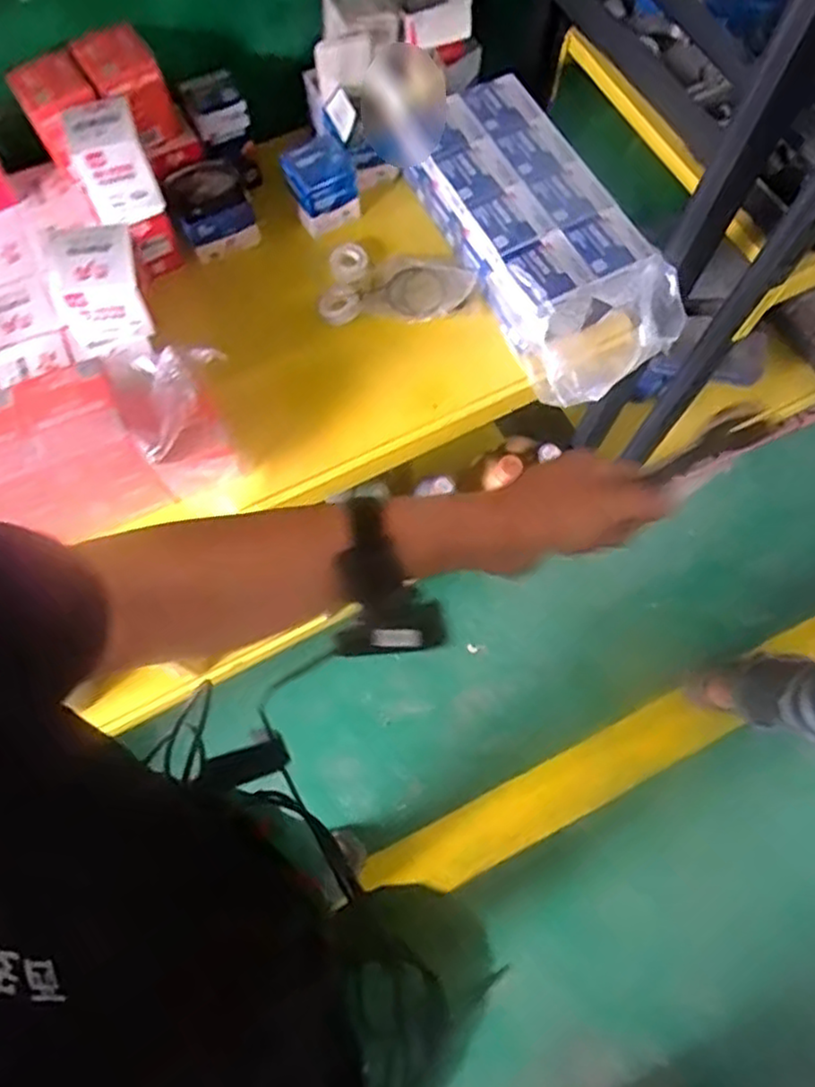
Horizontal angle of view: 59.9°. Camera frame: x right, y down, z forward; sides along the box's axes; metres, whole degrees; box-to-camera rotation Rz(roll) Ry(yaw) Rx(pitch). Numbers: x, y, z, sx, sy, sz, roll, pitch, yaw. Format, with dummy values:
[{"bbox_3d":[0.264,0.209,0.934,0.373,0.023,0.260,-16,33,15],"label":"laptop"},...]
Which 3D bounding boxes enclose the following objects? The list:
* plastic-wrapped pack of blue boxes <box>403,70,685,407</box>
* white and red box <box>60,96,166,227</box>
[{"bbox_3d":[0.156,-0.372,0.859,0.177,0.095,0.402,-24,71,-10],"label":"plastic-wrapped pack of blue boxes"},{"bbox_3d":[-0.334,-0.427,0.806,0.078,0.115,0.079,-23,71,-9],"label":"white and red box"}]

